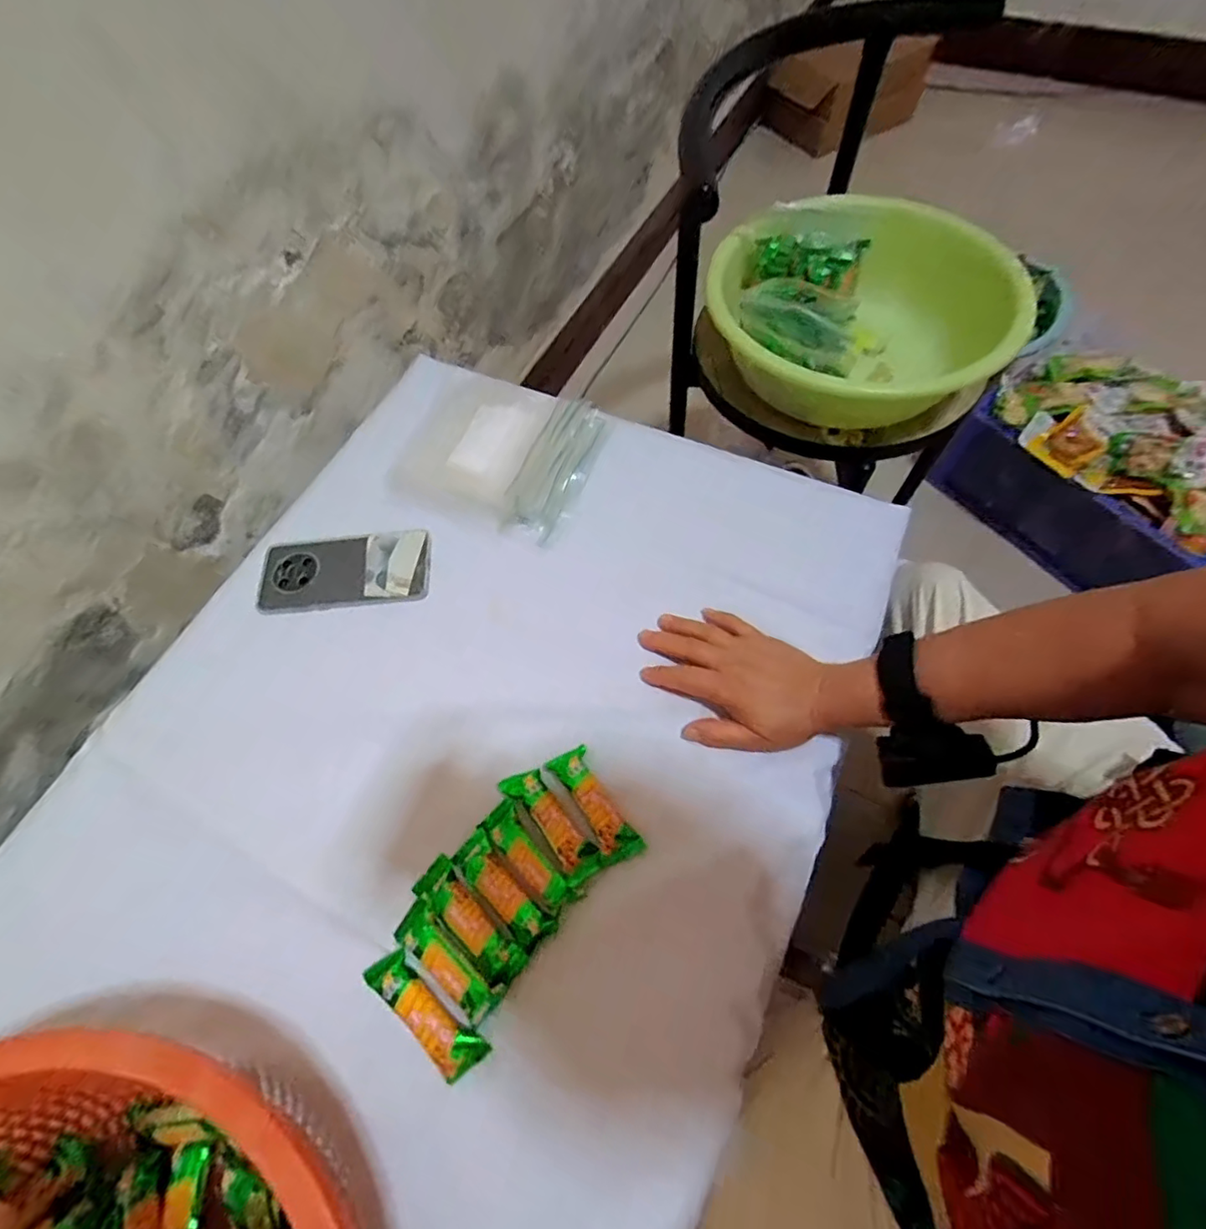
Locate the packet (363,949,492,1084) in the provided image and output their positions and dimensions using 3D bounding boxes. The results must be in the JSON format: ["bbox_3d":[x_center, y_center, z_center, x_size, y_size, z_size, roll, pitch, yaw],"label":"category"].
[{"bbox_3d":[-0.120,0.266,0.381,0.094,0.017,0.029,36,69,18],"label":"packet"}]

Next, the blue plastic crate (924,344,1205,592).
[{"bbox_3d":[0.875,-0.255,0.994,0.305,0.218,0.415,-32,66,-14],"label":"blue plastic crate"}]

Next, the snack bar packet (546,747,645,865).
[{"bbox_3d":[-0.007,0.144,0.436,0.031,0.018,0.091,-29,66,-13],"label":"snack bar packet"}]

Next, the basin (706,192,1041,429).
[{"bbox_3d":[0.301,-0.366,0.687,0.334,0.117,0.354,-1,63,2],"label":"basin"}]

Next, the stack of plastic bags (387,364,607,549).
[{"bbox_3d":[-0.109,-0.172,0.600,0.198,0.036,0.173,21,65,12],"label":"stack of plastic bags"}]

